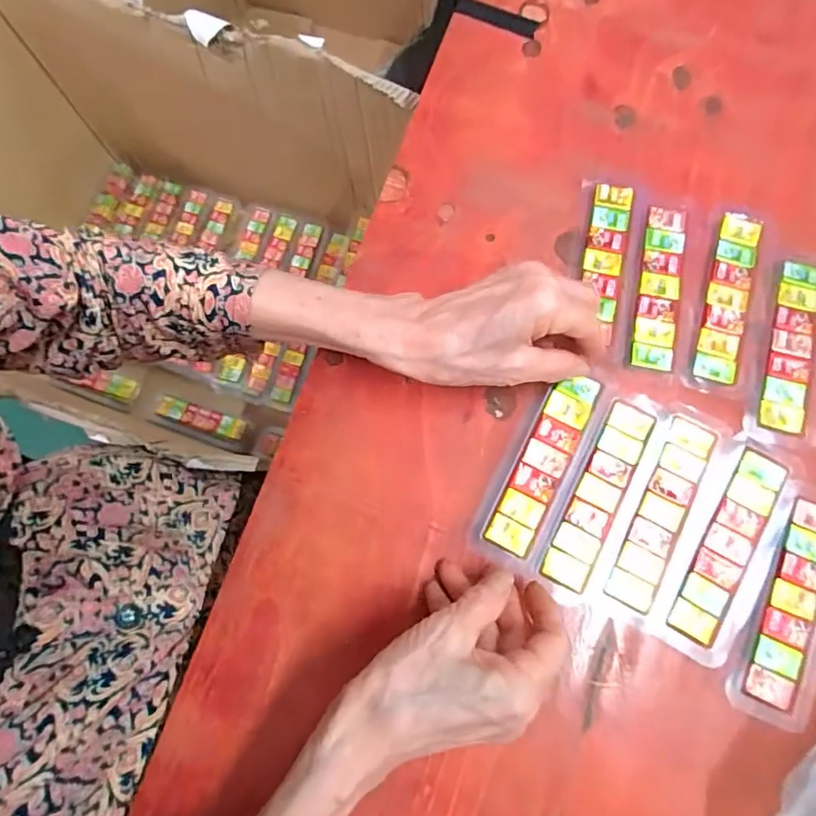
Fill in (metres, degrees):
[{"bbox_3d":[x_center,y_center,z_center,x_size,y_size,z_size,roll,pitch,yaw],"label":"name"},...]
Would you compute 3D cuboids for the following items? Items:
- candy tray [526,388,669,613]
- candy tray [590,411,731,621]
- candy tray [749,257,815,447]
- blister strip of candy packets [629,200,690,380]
[{"bbox_3d":[0.119,0.052,0.321,0.045,0.007,0.132,25,79,7],"label":"candy tray"},{"bbox_3d":[0.156,0.064,0.321,0.042,0.005,0.132,26,79,7],"label":"candy tray"},{"bbox_3d":[0.254,-0.040,0.341,0.042,0.004,0.132,16,78,5],"label":"candy tray"},{"bbox_3d":[0.171,-0.084,0.352,0.030,0.004,0.127,11,77,4],"label":"blister strip of candy packets"}]

